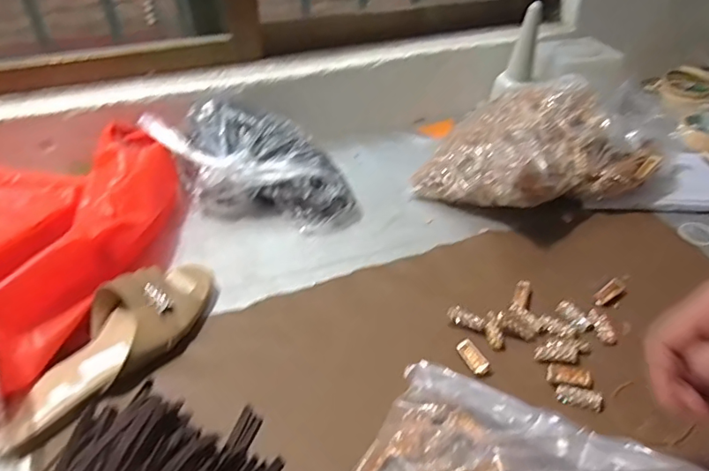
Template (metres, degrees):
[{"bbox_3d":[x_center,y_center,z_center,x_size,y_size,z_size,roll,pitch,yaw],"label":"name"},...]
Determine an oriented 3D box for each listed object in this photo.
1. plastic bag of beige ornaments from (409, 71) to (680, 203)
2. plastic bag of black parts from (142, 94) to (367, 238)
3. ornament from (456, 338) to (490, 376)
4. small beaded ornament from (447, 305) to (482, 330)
[{"bbox_3d":[0.234,-0.107,0.675,0.280,0.119,0.171,-15,38,-16],"label":"plastic bag of beige ornaments"},{"bbox_3d":[-0.130,-0.092,0.697,0.275,0.102,0.144,17,41,25],"label":"plastic bag of black parts"},{"bbox_3d":[0.111,0.114,0.488,0.017,0.010,0.036,-16,39,-17],"label":"ornament"},{"bbox_3d":[0.111,0.084,0.523,0.035,0.016,0.013,15,40,22],"label":"small beaded ornament"}]

